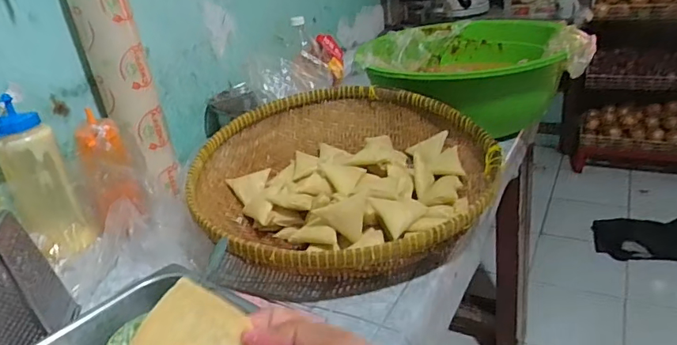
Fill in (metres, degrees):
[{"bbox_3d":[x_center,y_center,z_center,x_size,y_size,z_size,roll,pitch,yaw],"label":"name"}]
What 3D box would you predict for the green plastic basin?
[{"bbox_3d":[0.254,-0.210,1.077,0.357,0.167,0.396,-3,25,10],"label":"green plastic basin"}]

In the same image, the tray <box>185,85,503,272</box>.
[{"bbox_3d":[0.004,-0.003,0.750,0.432,0.106,0.438,-21,28,-26],"label":"tray"}]

